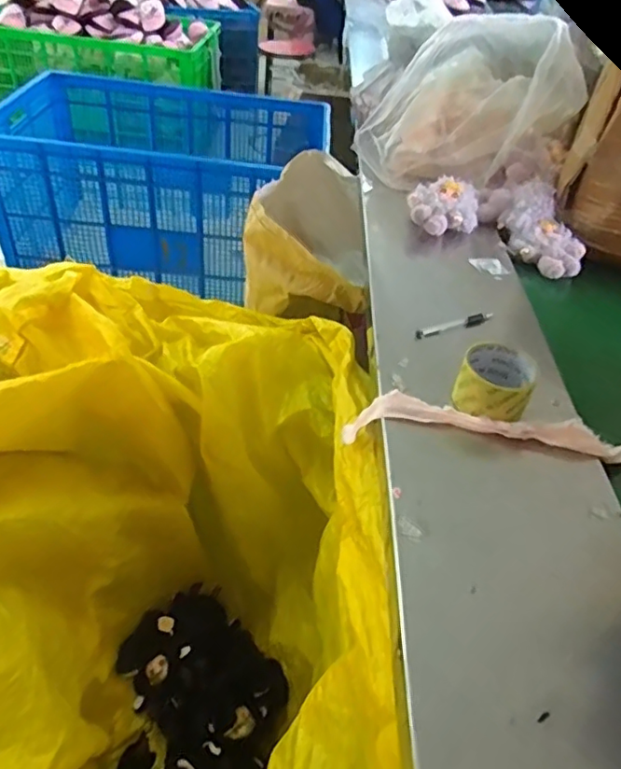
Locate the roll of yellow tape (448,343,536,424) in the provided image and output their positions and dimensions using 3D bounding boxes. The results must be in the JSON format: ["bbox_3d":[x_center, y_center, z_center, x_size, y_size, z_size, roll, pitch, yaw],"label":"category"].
[{"bbox_3d":[0.215,-0.001,0.678,0.081,0.053,0.085,4,42,-4],"label":"roll of yellow tape"}]

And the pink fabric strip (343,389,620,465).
[{"bbox_3d":[0.241,0.066,0.679,0.391,0.083,0.054,8,41,1],"label":"pink fabric strip"}]

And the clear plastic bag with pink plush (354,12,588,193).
[{"bbox_3d":[0.308,-0.504,1.064,0.328,0.257,0.255,-11,45,-19],"label":"clear plastic bag with pink plush"}]

